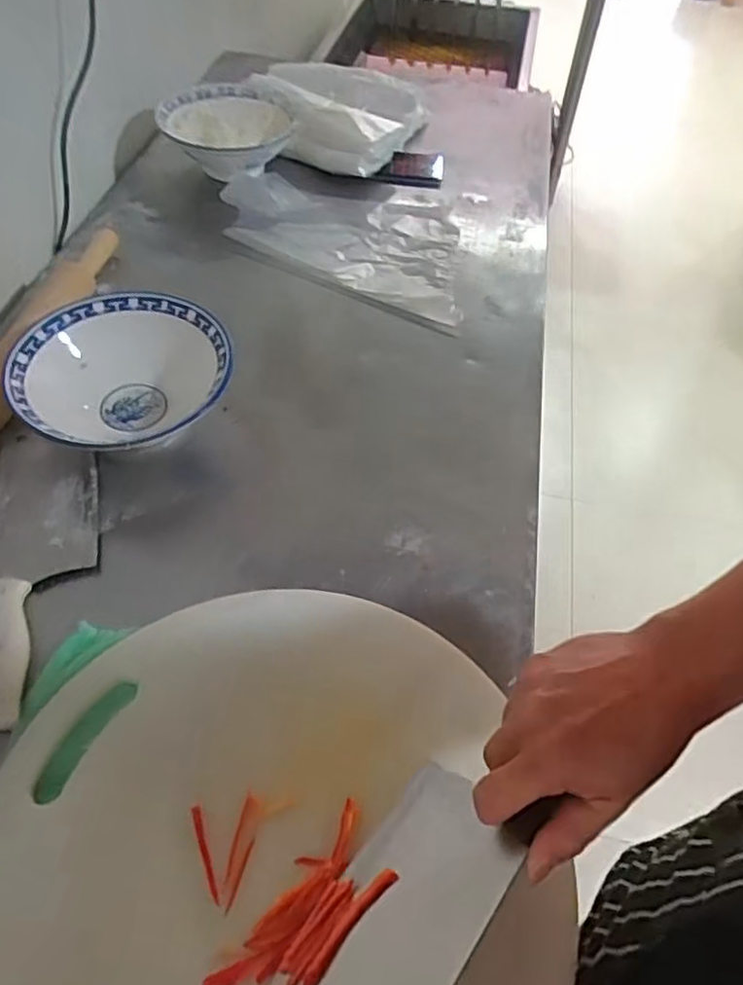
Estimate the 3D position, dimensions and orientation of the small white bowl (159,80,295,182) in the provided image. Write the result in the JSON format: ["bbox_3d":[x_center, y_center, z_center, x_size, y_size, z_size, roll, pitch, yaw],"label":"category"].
[{"bbox_3d":[-0.201,-0.494,0.928,0.171,0.084,0.167,2,53,-2],"label":"small white bowl"}]

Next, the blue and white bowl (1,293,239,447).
[{"bbox_3d":[-0.233,-0.108,0.626,0.187,0.064,0.179,2,53,-2],"label":"blue and white bowl"}]

